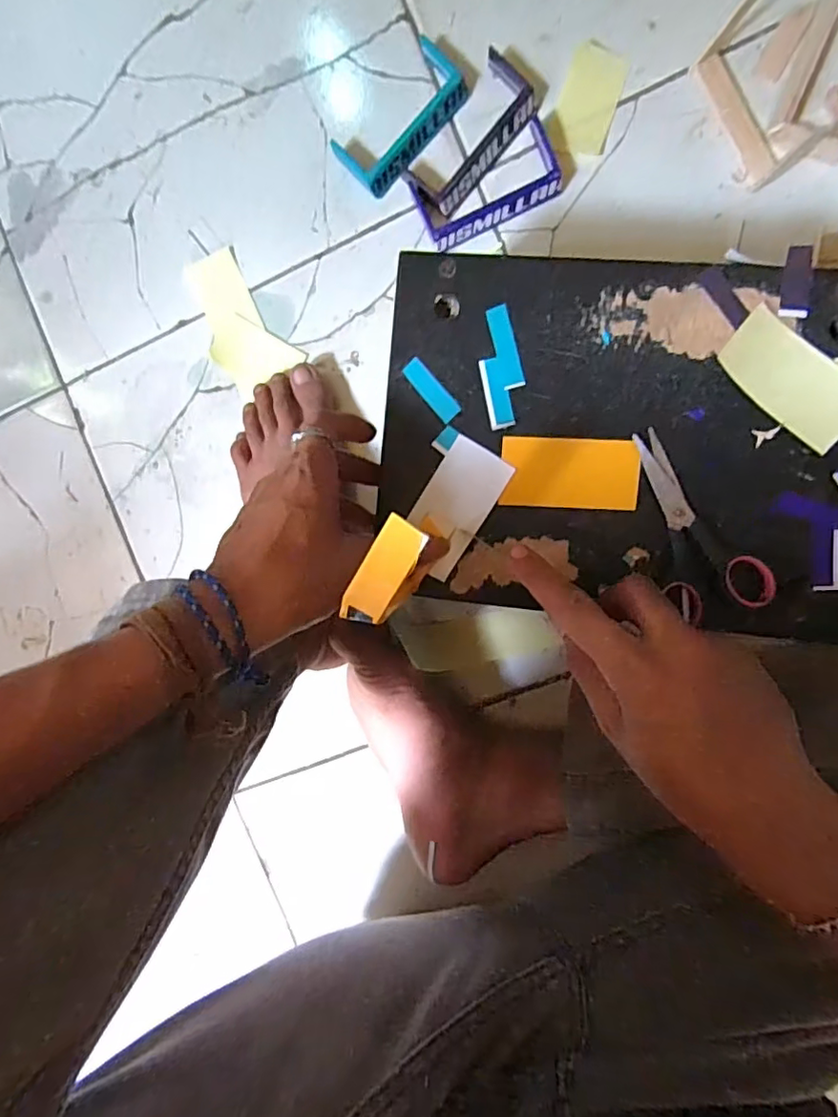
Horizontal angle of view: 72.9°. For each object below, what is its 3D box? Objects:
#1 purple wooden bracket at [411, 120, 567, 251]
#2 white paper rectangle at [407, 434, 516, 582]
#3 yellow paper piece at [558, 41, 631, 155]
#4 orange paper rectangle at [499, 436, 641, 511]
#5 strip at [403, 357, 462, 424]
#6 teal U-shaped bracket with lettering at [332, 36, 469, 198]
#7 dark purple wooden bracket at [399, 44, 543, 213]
[{"bbox_3d":[0.054,-0.288,0.440,0.110,0.018,0.057,-24,91,8],"label":"purple wooden bracket"},{"bbox_3d":[0.020,-0.030,0.338,0.040,0.004,0.078,32,97,1],"label":"white paper rectangle"},{"bbox_3d":[0.130,-0.348,0.430,0.042,0.004,0.073,18,96,5],"label":"yellow paper piece"},{"bbox_3d":[0.087,-0.049,0.327,0.075,0.005,0.039,3,95,7],"label":"orange paper rectangle"},{"bbox_3d":[0.007,-0.099,0.334,0.013,0.004,0.041,-40,89,8],"label":"strip"},{"bbox_3d":[-0.013,-0.347,0.445,0.056,0.019,0.113,45,98,2],"label":"teal U-shaped bracket with lettering"},{"bbox_3d":[0.042,-0.327,0.439,0.052,0.015,0.110,43,98,2],"label":"dark purple wooden bracket"}]

